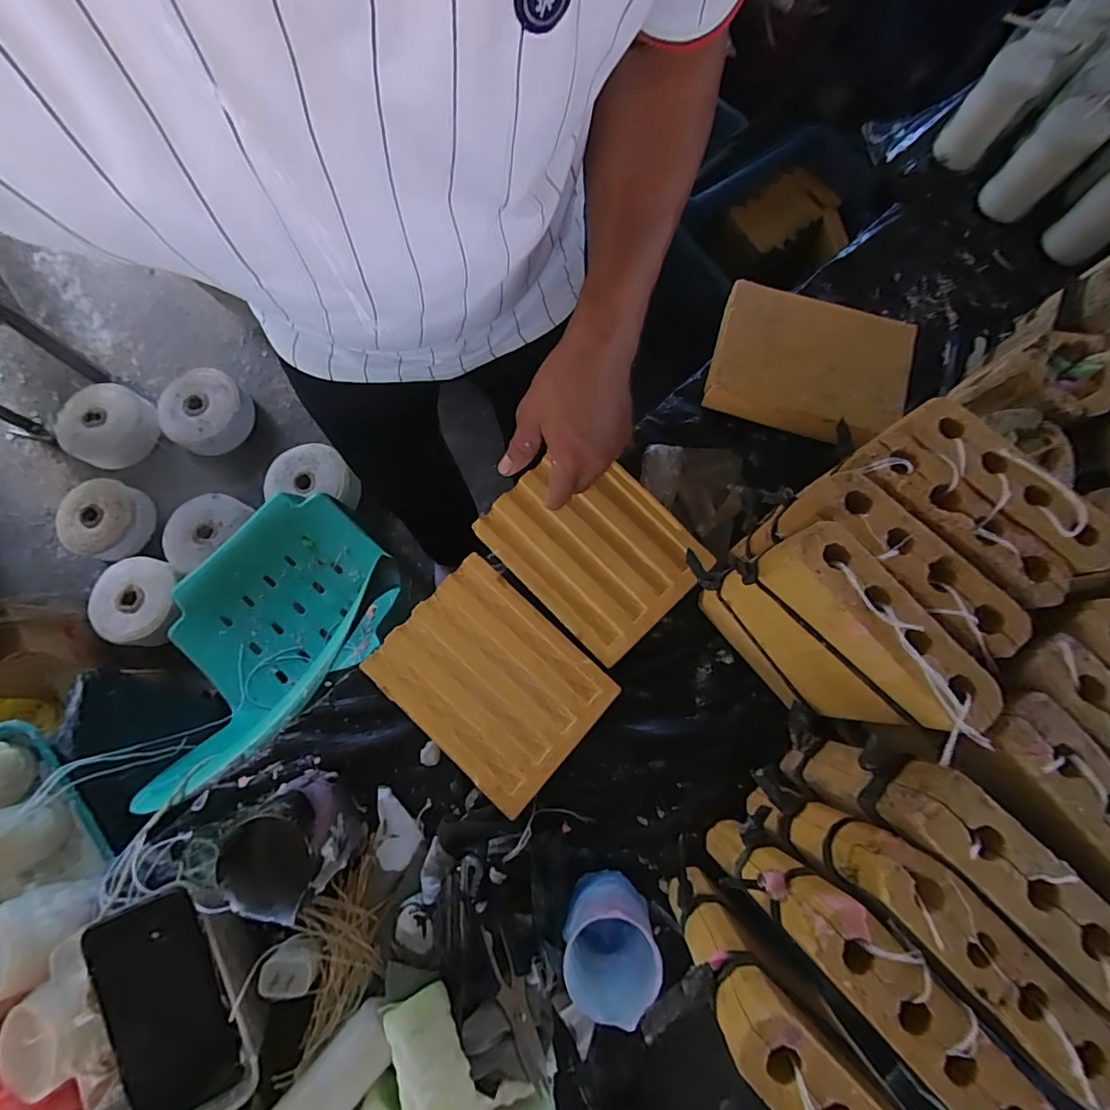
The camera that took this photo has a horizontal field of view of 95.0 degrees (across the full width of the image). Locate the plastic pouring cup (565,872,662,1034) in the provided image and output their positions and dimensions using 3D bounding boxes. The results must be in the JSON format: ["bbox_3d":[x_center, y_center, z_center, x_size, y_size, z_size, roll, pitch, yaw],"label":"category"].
[{"bbox_3d":[0.046,0.334,0.440,0.074,0.094,0.075,0,78,1],"label":"plastic pouring cup"}]

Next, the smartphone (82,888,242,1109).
[{"bbox_3d":[-0.307,0.353,0.396,0.079,0.012,0.157,-20,86,-16],"label":"smartphone"}]

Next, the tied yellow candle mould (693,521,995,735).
[{"bbox_3d":[0.213,0.060,0.434,0.064,0.203,0.196,-42,81,-8],"label":"tied yellow candle mould"}]

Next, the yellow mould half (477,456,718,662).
[{"bbox_3d":[0.040,-0.012,0.531,0.202,0.015,0.160,44,82,9],"label":"yellow mould half"}]

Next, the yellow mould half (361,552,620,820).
[{"bbox_3d":[-0.065,0.123,0.510,0.207,0.021,0.160,42,82,9],"label":"yellow mould half"}]

